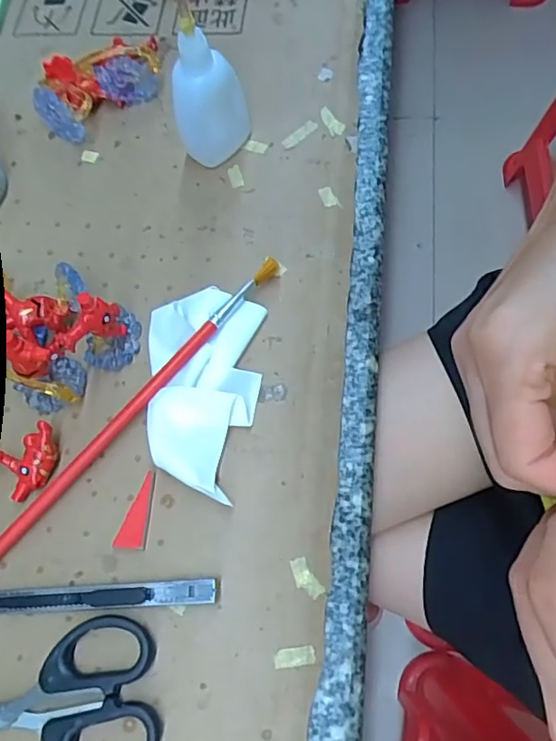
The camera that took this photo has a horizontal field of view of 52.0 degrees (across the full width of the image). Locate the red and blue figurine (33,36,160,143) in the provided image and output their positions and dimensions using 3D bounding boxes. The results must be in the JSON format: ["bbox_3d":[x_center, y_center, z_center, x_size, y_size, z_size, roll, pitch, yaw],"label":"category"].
[{"bbox_3d":[-0.120,-0.196,0.375,0.086,0.028,0.066,-24,72,-6],"label":"red and blue figurine"}]

